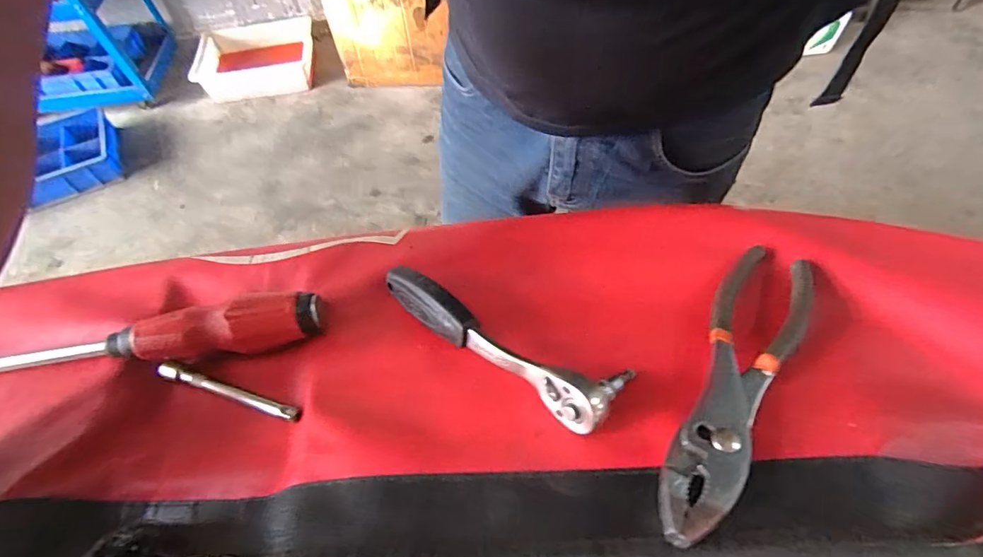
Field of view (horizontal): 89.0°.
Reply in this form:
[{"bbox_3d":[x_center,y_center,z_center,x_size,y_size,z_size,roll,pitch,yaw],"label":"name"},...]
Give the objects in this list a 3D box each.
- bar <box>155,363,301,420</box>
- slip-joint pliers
[{"bbox_3d":[-0.153,0.064,0.289,0.102,0.014,0.010,14,59,13],"label":"bar"},{"bbox_3d":[0.128,0.047,0.260,0.044,0.012,0.195,27,50,20],"label":"slip-joint pliers"}]

